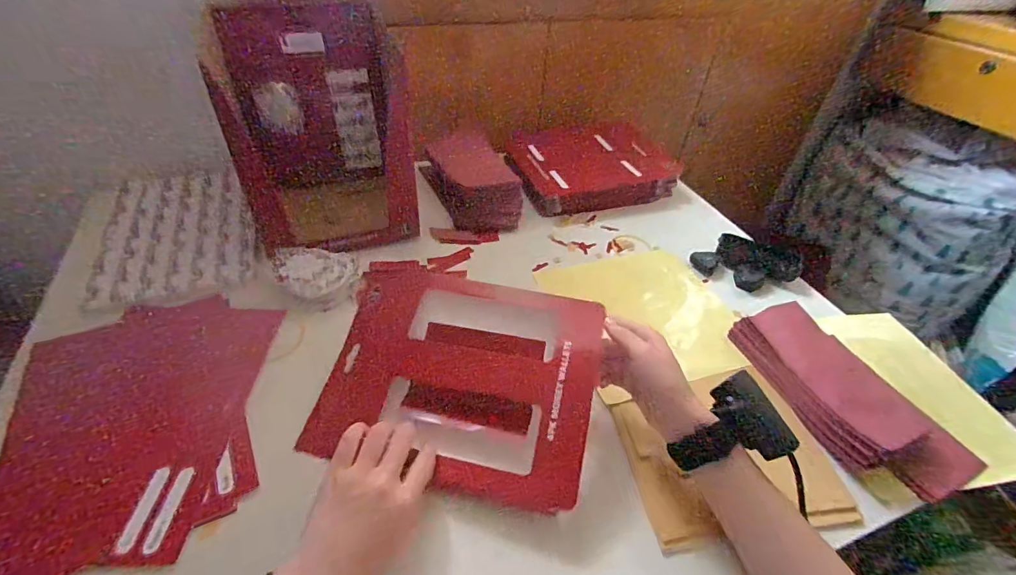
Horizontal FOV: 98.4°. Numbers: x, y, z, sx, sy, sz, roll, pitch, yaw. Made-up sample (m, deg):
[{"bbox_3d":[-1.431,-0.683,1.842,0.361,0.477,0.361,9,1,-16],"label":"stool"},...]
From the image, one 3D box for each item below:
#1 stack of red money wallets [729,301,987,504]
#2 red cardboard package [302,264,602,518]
[{"bbox_3d":[0.370,0.110,0.478,0.141,0.044,0.229,-15,45,-21],"label":"stack of red money wallets"},{"bbox_3d":[-0.049,0.082,0.427,0.264,0.026,0.206,6,60,14],"label":"red cardboard package"}]

